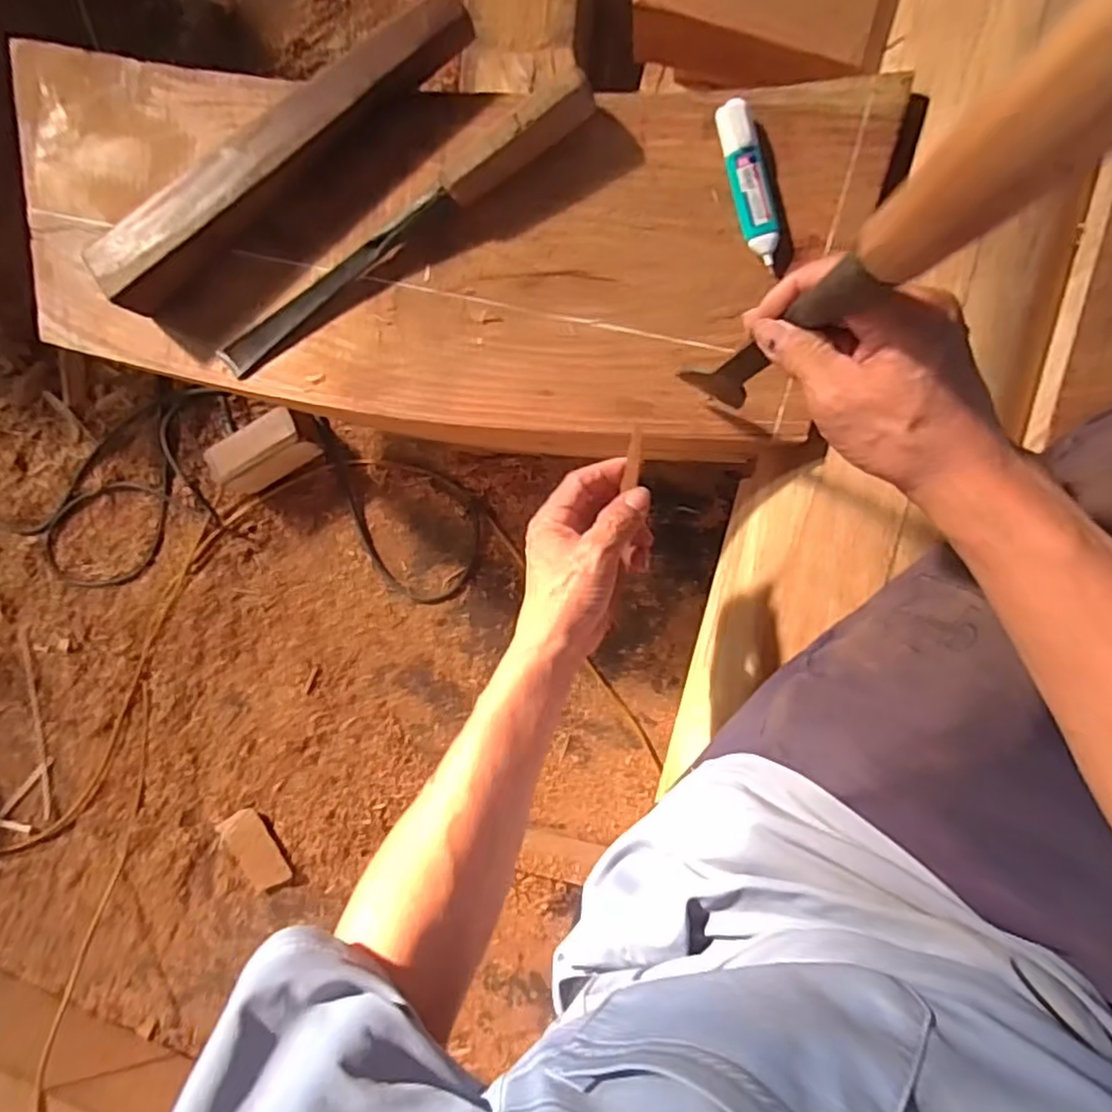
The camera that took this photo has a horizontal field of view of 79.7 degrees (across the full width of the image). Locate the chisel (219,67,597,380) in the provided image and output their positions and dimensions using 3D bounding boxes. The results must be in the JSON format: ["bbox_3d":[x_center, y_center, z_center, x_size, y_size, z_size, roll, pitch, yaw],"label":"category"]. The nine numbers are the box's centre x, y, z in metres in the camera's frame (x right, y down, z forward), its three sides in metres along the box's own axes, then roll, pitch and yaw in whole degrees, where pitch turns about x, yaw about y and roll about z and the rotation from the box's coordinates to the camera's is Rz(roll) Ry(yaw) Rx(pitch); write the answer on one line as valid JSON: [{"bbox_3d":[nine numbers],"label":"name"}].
[{"bbox_3d":[-0.125,-0.247,0.505,0.340,0.039,0.033,-30,89,8],"label":"chisel"}]

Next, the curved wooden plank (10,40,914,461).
[{"bbox_3d":[-0.114,-0.237,0.534,0.675,0.028,0.269,8,94,7],"label":"curved wooden plank"}]

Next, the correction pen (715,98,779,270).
[{"bbox_3d":[0.141,-0.267,0.482,0.025,0.021,0.116,-14,91,8],"label":"correction pen"}]

